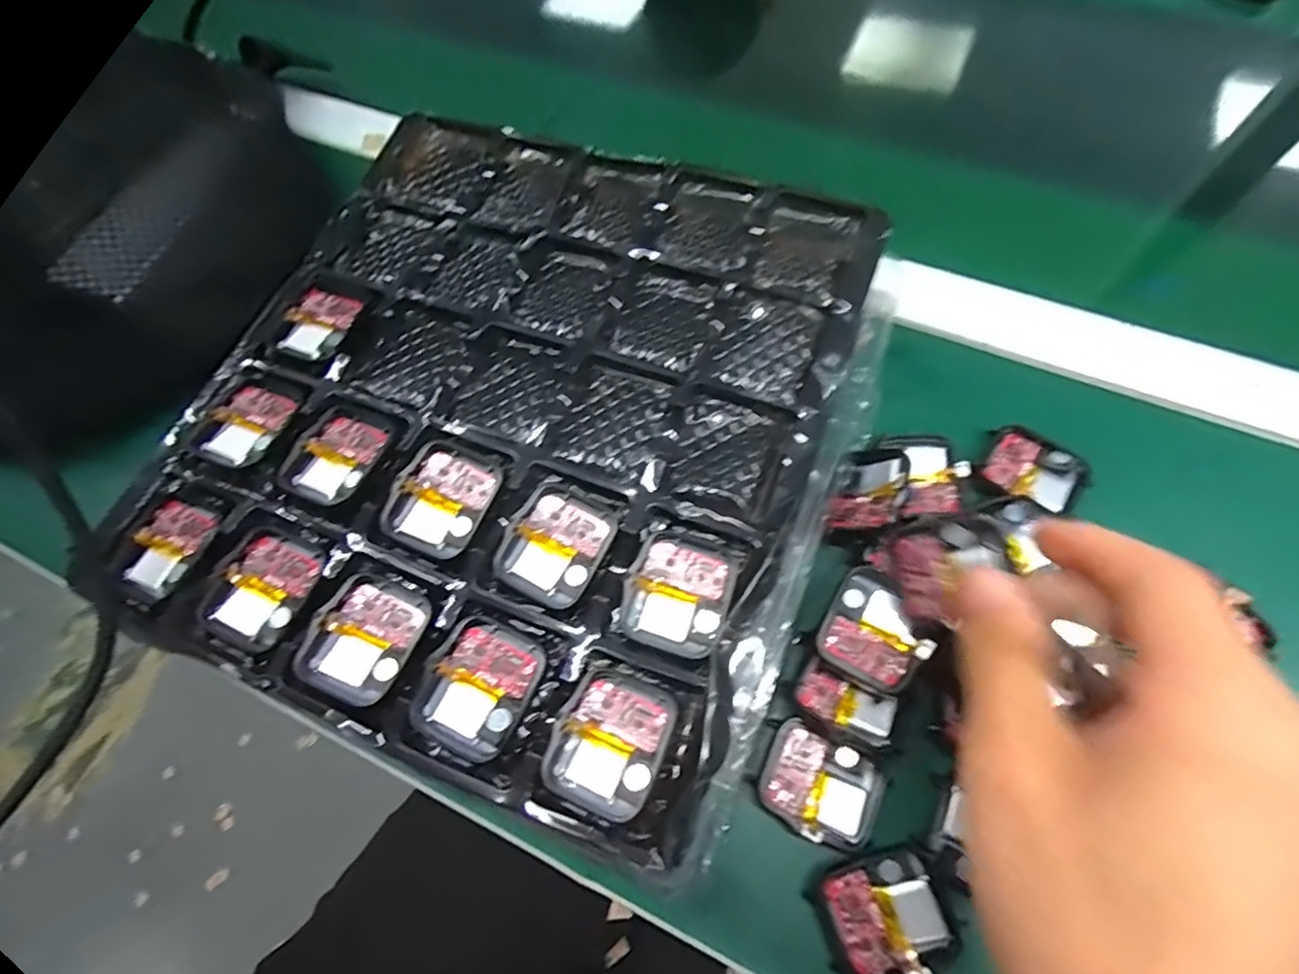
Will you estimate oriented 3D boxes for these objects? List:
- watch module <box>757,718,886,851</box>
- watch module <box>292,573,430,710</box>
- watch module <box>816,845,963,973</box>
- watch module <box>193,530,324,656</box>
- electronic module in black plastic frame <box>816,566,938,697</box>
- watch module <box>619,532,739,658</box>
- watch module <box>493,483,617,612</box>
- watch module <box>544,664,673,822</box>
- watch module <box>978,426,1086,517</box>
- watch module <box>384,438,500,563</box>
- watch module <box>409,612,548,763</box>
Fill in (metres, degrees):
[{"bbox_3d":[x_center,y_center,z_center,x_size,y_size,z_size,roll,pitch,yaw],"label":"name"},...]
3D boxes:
[{"bbox_3d":[0.065,0.114,0.221,0.041,0.006,0.035,27,70,14],"label":"watch module"},{"bbox_3d":[-0.103,0.055,0.211,0.035,0.010,0.043,20,69,11],"label":"watch module"},{"bbox_3d":[0.083,0.151,0.206,0.039,0.014,0.037,-18,67,-5],"label":"watch module"},{"bbox_3d":[-0.146,0.039,0.219,0.034,0.008,0.043,22,69,12],"label":"watch module"},{"bbox_3d":[0.088,0.055,0.224,0.037,0.011,0.040,34,72,16],"label":"electronic module in black plastic frame"},{"bbox_3d":[0.011,0.038,0.211,0.036,0.005,0.040,17,68,10],"label":"watch module"},{"bbox_3d":[-0.035,0.022,0.220,0.035,0.010,0.041,25,70,13],"label":"watch module"},{"bbox_3d":[-0.014,0.084,0.192,0.035,0.012,0.043,20,69,11],"label":"watch module"},{"bbox_3d":[0.178,-0.008,0.266,0.042,0.007,0.033,32,72,15],"label":"watch module"},{"bbox_3d":[-0.079,0.004,0.224,0.036,0.006,0.042,21,69,11],"label":"watch module"},{"bbox_3d":[-0.059,0.069,0.202,0.036,0.010,0.044,23,70,12],"label":"watch module"}]

